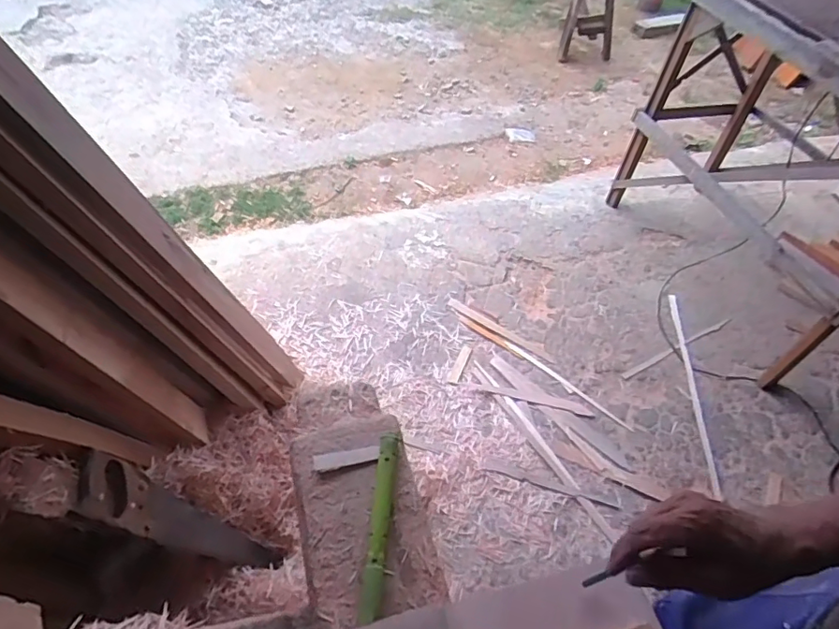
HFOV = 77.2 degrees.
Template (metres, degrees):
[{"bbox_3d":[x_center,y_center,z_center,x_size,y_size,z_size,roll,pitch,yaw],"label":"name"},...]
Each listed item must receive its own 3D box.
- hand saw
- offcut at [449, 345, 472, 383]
[{"bbox_3d":[-0.432,0.398,1.002,0.032,0.476,0.118,-21,45,16],"label":"hand saw"},{"bbox_3d":[0.124,0.147,1.584,0.031,0.011,0.135,20,53,13],"label":"offcut"}]

